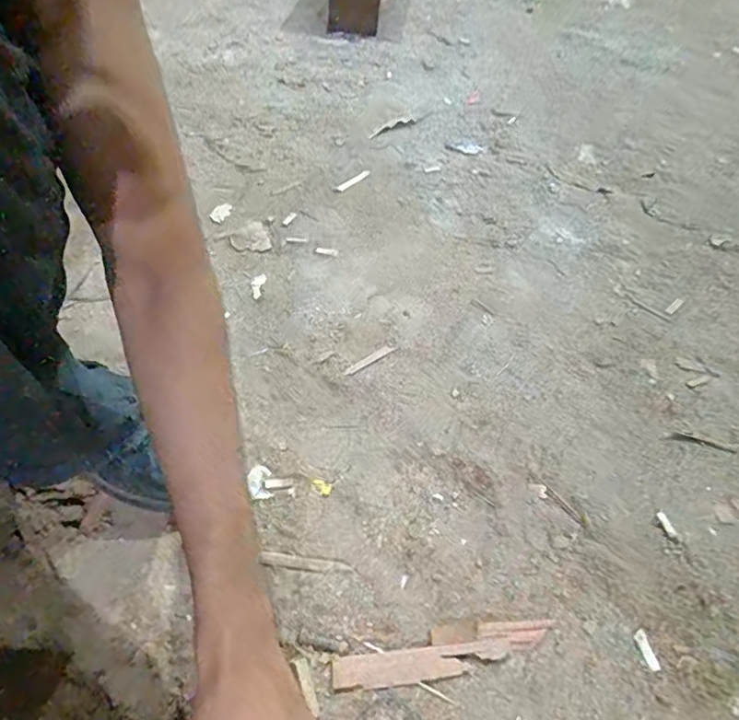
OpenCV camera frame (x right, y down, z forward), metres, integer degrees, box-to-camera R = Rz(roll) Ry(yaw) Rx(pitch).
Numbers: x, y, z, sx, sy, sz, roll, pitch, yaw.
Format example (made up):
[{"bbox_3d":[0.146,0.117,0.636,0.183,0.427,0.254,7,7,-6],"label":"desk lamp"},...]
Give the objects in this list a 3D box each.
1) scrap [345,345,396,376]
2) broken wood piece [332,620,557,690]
[{"bbox_3d":[0.000,-0.001,0.635,0.074,0.004,0.013,-32,58,-28],"label":"scrap"},{"bbox_3d":[0.061,0.238,0.438,0.182,0.004,0.032,-8,50,-11],"label":"broken wood piece"}]

